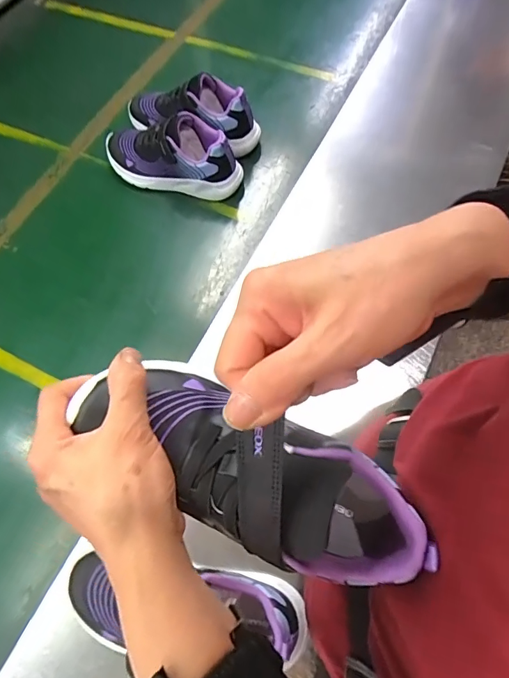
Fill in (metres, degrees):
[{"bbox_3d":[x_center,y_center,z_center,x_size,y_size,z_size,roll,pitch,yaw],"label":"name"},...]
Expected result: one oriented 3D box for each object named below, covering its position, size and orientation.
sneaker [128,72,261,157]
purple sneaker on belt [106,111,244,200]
[{"bbox_3d":[-0.110,-0.364,0.698,0.230,0.094,0.087,13,67,9],"label":"sneaker"},{"bbox_3d":[-0.133,-0.282,0.671,0.219,0.101,0.080,8,66,7],"label":"purple sneaker on belt"}]

